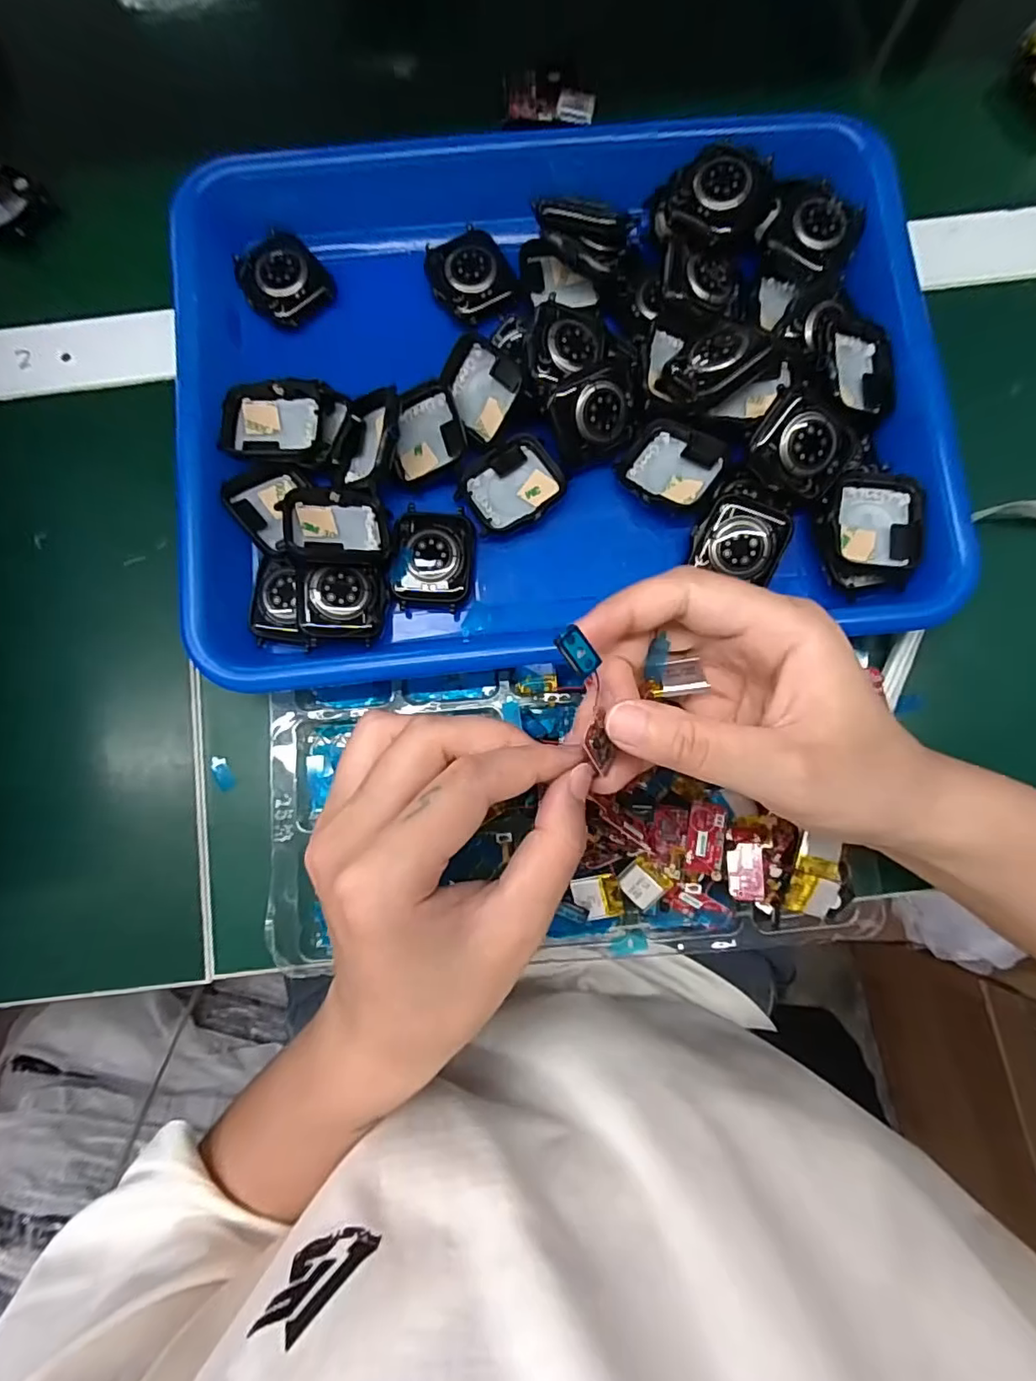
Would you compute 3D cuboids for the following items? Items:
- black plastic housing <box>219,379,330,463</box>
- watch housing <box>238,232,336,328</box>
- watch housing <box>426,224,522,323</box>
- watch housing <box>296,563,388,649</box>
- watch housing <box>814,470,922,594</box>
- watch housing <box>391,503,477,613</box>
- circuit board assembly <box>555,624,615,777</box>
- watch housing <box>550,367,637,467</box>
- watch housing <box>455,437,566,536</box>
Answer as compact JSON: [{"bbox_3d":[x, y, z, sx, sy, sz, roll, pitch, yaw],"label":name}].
[{"bbox_3d":[-0.107,-0.121,0.252,0.043,0.011,0.036,3,82,2],"label":"black plastic housing"},{"bbox_3d":[-0.111,-0.195,0.267,0.036,0.010,0.043,-43,83,-5],"label":"watch housing"},{"bbox_3d":[-0.023,-0.199,0.267,0.037,0.008,0.043,-27,82,-3],"label":"watch housing"},{"bbox_3d":[-0.075,-0.037,0.242,0.036,0.008,0.033,2,91,-17],"label":"watch housing"},{"bbox_3d":[0.152,-0.070,0.245,0.040,0.012,0.047,0,82,1],"label":"watch housing"},{"bbox_3d":[-0.038,-0.059,0.249,0.034,0.009,0.044,1,82,2],"label":"watch housing"},{"bbox_3d":[0.021,0.003,0.173,0.011,0.008,0.050,-15,122,-1],"label":"circuit board assembly"},{"bbox_3d":[0.035,-0.120,0.247,0.038,0.008,0.033,-28,120,-8],"label":"watch housing"},{"bbox_3d":[-0.003,-0.092,0.257,0.043,0.008,0.033,-38,83,-4],"label":"watch housing"}]

